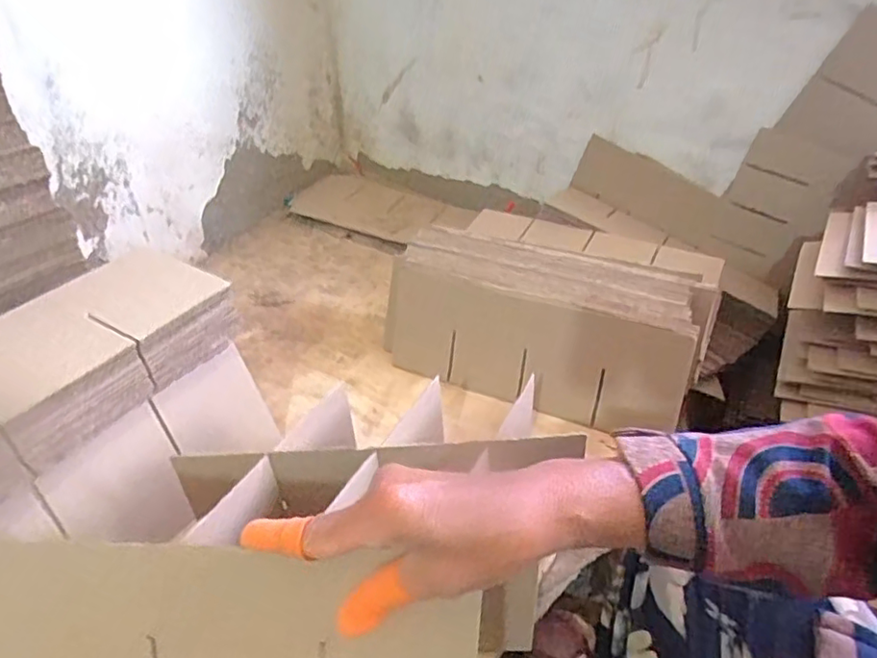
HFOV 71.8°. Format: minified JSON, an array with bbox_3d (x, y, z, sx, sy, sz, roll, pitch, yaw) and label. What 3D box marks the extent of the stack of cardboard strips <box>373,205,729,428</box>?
[{"bbox_3d":[0.124,-0.005,0.756,0.369,0.148,0.165,17,41,20],"label":"stack of cardboard strips"}]

